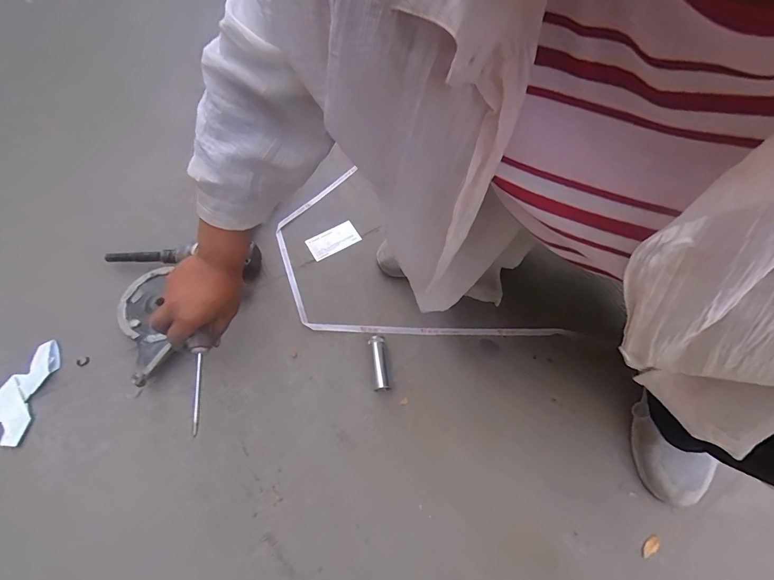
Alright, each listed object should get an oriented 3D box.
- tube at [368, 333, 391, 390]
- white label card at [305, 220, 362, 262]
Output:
[{"bbox_3d":[-0.011,0.107,0.532,0.023,0.025,0.077,-6,63,-4],"label":"tube"},{"bbox_3d":[-0.097,-0.090,0.649,0.090,0.005,0.049,-29,67,-15],"label":"white label card"}]

